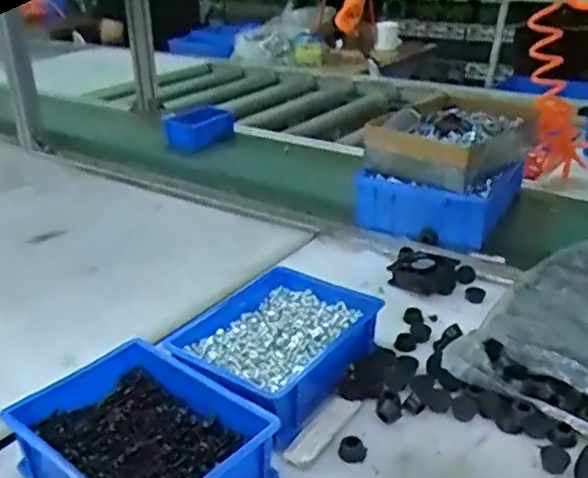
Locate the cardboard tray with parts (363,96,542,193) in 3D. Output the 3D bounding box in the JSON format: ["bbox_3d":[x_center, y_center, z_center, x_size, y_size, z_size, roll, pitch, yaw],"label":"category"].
[{"bbox_3d":[0.253,-0.158,1.017,0.179,0.069,0.251,21,34,38],"label":"cardboard tray with parts"}]

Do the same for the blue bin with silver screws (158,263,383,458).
[{"bbox_3d":[-0.018,0.111,0.674,0.154,0.062,0.200,16,30,34],"label":"blue bin with silver screws"}]

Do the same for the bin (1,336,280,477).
[{"bbox_3d":[-0.126,0.175,0.544,0.194,0.068,0.148,18,31,36],"label":"bin"}]

